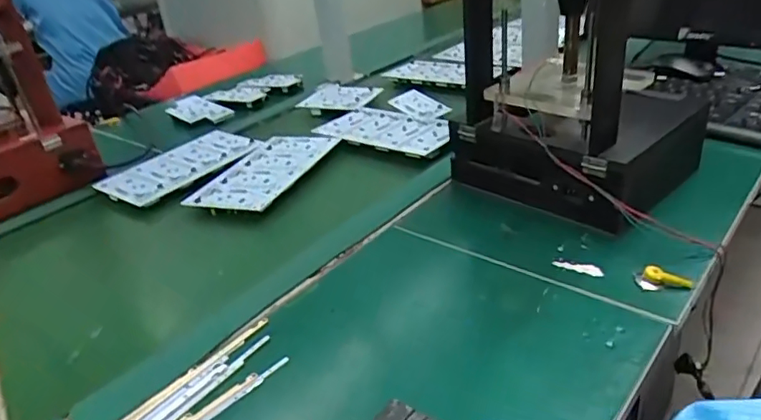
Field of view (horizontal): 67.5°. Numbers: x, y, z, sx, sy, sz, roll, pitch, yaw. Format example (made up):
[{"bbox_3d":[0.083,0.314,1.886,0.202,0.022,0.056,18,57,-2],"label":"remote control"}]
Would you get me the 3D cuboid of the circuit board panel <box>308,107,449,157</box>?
[{"bbox_3d":[0.010,-0.125,0.858,0.210,0.013,0.116,14,41,30],"label":"circuit board panel"}]

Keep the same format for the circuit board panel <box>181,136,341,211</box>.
[{"bbox_3d":[-0.158,-0.056,0.775,0.121,0.008,0.211,9,37,27],"label":"circuit board panel"}]

